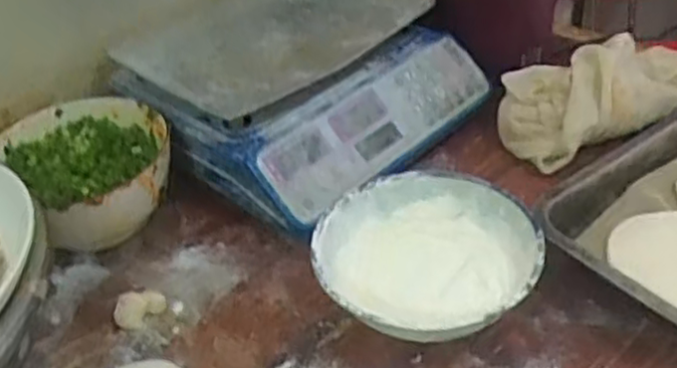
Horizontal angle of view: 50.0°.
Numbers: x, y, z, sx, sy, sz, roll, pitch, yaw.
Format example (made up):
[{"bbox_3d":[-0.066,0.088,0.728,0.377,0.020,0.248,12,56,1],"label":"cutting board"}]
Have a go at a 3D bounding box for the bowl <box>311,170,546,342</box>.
[{"bbox_3d":[0.070,0.072,0.590,0.167,0.073,0.169,-4,38,3],"label":"bowl"}]

